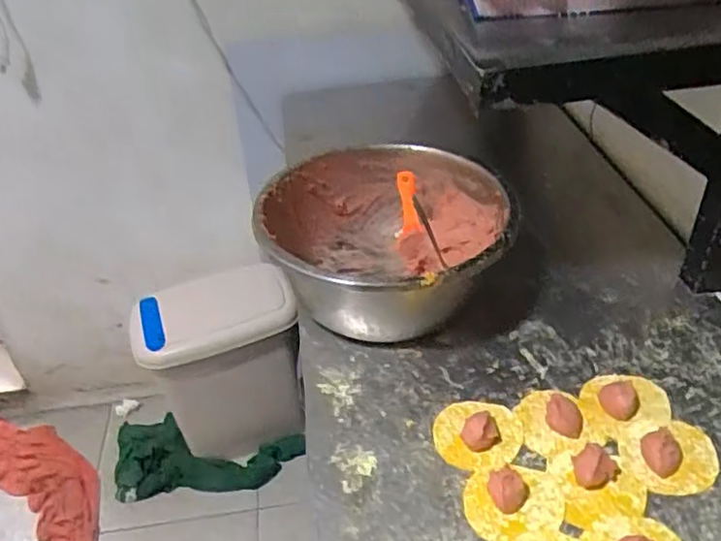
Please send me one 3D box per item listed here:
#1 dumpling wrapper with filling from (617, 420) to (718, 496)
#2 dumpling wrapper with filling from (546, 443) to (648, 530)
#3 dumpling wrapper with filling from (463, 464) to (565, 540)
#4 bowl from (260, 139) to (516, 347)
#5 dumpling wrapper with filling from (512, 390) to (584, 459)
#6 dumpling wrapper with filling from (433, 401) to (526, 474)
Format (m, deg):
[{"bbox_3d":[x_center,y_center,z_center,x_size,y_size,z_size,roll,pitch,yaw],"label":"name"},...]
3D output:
[{"bbox_3d":[0.279,0.165,0.571,0.084,0.012,0.068,-7,40,-1],"label":"dumpling wrapper with filling"},{"bbox_3d":[0.206,0.180,0.552,0.070,0.027,0.067,-8,40,-2],"label":"dumpling wrapper with filling"},{"bbox_3d":[0.132,0.190,0.547,0.085,0.025,0.066,-13,40,-8],"label":"dumpling wrapper with filling"},{"bbox_3d":[0.028,-0.030,0.755,0.268,0.131,0.297,-12,40,-7],"label":"bowl"},{"bbox_3d":[0.180,0.141,0.609,0.062,0.014,0.070,11,43,20],"label":"dumpling wrapper with filling"},{"bbox_3d":[0.112,0.150,0.603,0.081,0.017,0.076,-5,40,2],"label":"dumpling wrapper with filling"}]

